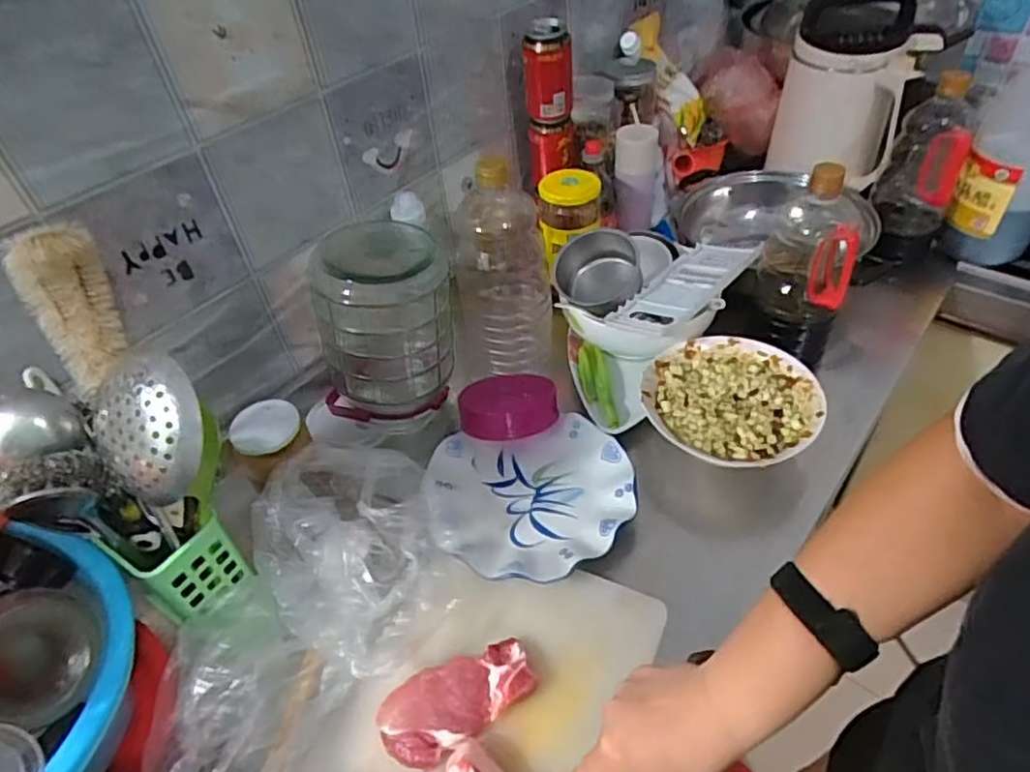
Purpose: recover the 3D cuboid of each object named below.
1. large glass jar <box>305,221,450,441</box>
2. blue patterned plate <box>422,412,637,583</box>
[{"bbox_3d":[-0.147,-0.060,0.744,0.153,0.228,0.128,-11,41,-7],"label":"large glass jar"},{"bbox_3d":[0.018,0.119,0.689,0.224,0.026,0.207,-3,41,2],"label":"blue patterned plate"}]

